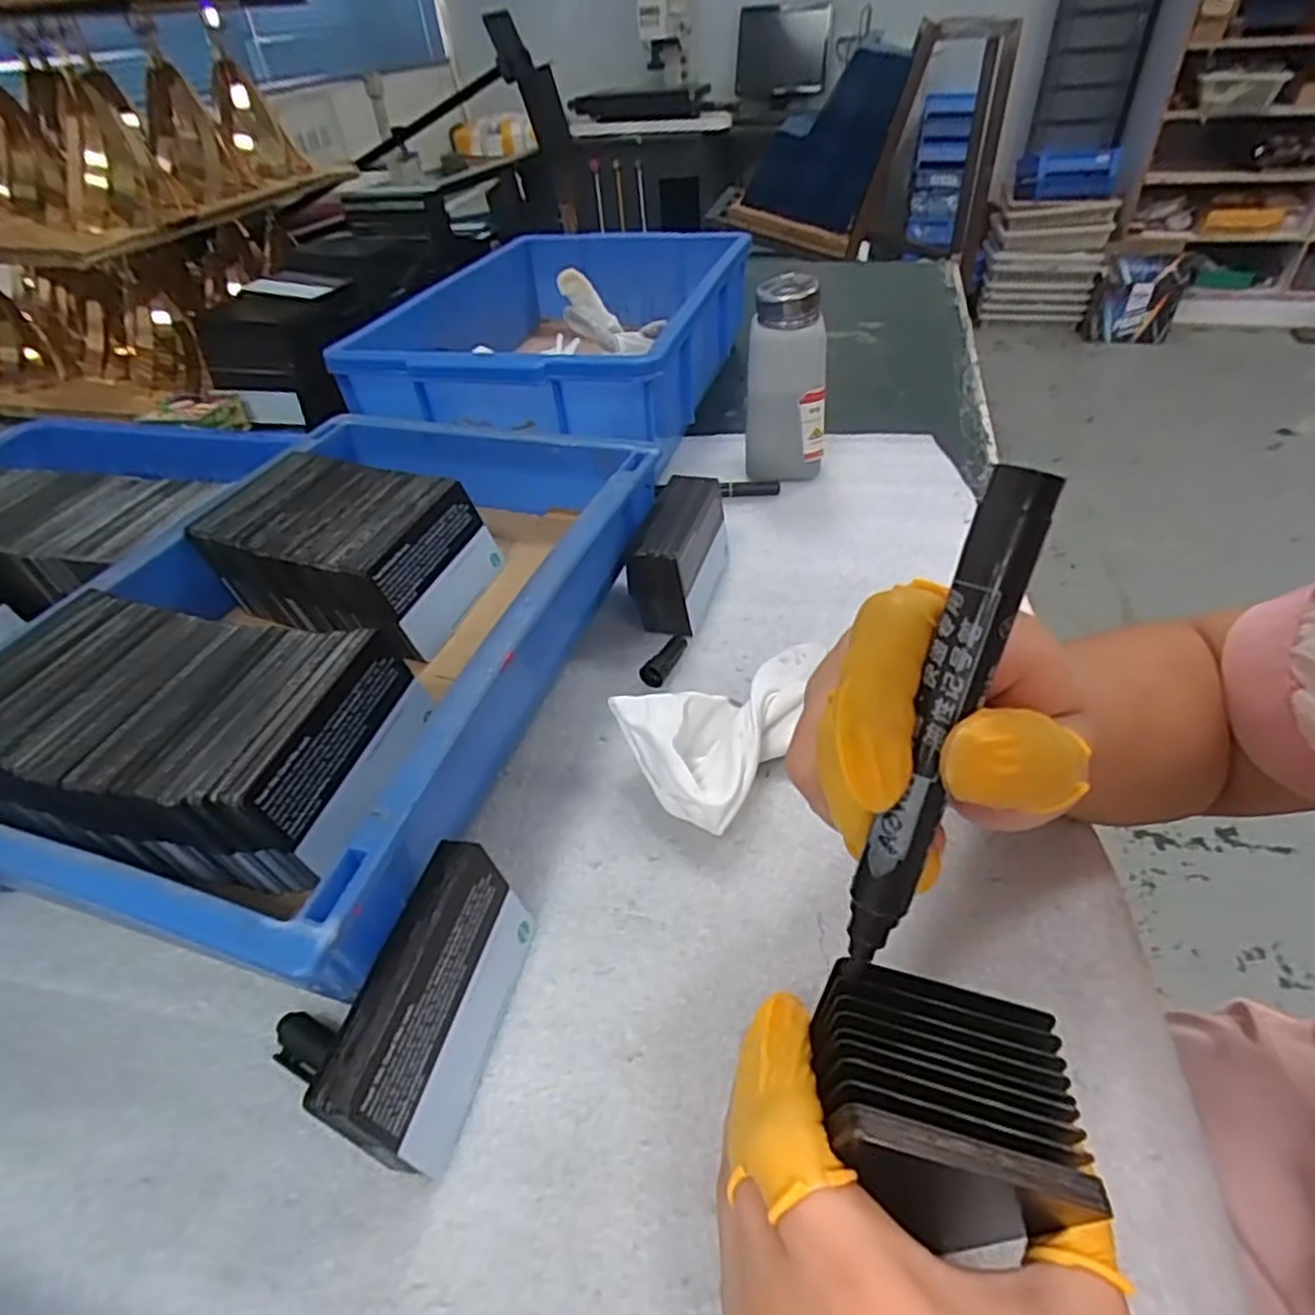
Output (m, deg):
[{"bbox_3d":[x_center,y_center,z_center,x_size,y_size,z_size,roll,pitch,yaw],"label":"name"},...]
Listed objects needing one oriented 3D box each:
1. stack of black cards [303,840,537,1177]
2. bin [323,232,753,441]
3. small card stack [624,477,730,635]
[{"bbox_3d":[-0.069,0.111,0.238,0.014,0.057,0.087,-7,41,23],"label":"stack of black cards"},{"bbox_3d":[-0.064,-0.292,0.656,0.244,0.099,0.408,8,43,12],"label":"bin"},{"bbox_3d":[0.016,-0.062,0.428,0.036,0.055,0.096,9,44,13],"label":"small card stack"}]

